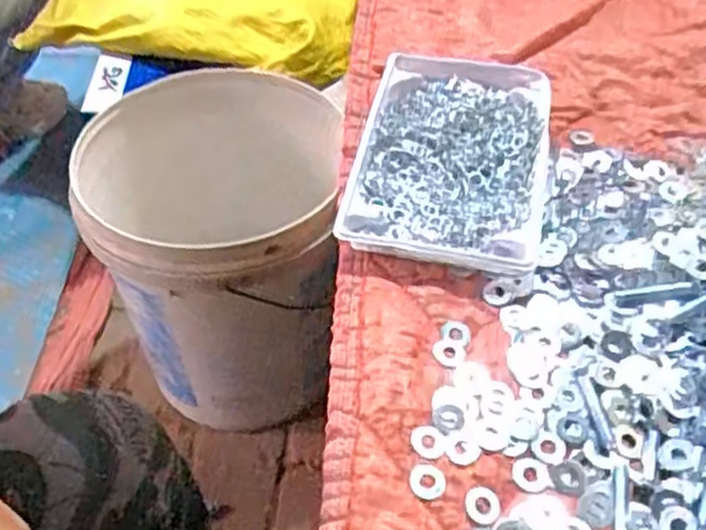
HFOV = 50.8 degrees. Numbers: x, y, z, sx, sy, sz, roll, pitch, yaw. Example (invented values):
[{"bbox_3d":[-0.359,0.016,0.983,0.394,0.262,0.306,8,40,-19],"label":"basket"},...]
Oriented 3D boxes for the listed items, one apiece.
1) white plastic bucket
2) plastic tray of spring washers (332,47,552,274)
[{"bbox_3d":[-0.170,-0.013,0.915,0.303,0.347,0.283,0,50,0],"label":"white plastic bucket"},{"bbox_3d":[0.084,-0.093,0.626,0.156,0.030,0.234,10,51,8],"label":"plastic tray of spring washers"}]

